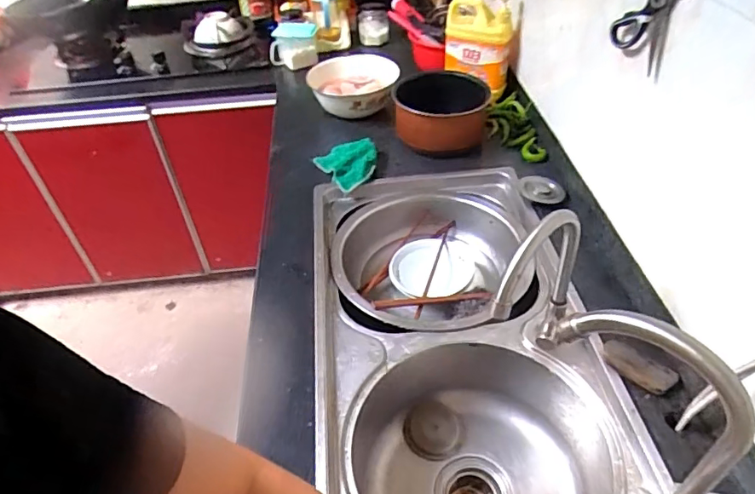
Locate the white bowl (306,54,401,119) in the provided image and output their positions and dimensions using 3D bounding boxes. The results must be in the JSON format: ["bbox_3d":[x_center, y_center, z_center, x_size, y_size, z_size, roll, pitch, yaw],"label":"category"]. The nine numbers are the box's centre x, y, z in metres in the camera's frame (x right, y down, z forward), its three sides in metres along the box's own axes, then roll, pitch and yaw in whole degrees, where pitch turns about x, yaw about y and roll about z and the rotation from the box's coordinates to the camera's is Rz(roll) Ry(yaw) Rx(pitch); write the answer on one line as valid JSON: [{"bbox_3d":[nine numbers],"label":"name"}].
[{"bbox_3d":[-0.059,-0.399,1.269,0.216,0.072,0.264,-7,43,-2],"label":"white bowl"}]

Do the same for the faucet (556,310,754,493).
[{"bbox_3d":[0.233,0.183,0.471,0.054,0.301,0.177,-24,46,-20],"label":"faucet"}]

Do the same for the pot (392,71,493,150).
[{"bbox_3d":[0.138,-0.291,1.131,0.190,0.124,0.204,-3,43,2],"label":"pot"}]

